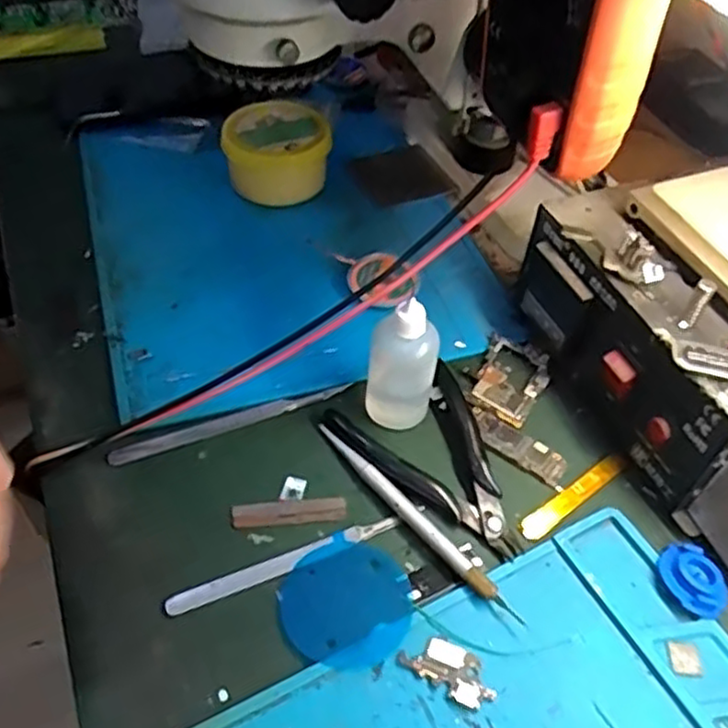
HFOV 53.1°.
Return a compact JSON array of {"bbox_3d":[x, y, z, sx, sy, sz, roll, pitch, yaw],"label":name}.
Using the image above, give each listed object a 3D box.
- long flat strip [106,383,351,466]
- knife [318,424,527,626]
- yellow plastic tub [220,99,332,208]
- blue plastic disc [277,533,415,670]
[{"bbox_3d":[-0.073,0.031,0.404,0.134,0.008,0.008,-18,52,-17],"label":"long flat strip"},{"bbox_3d":[0.024,0.075,0.363,0.009,0.010,0.136,-32,57,-26],"label":"knife"},{"bbox_3d":[-0.064,-0.154,0.532,0.076,0.054,0.063,-3,49,-5],"label":"yellow plastic tub"},{"bbox_3d":[-0.009,0.110,0.339,0.060,0.004,0.061,1,49,-1],"label":"blue plastic disc"}]

